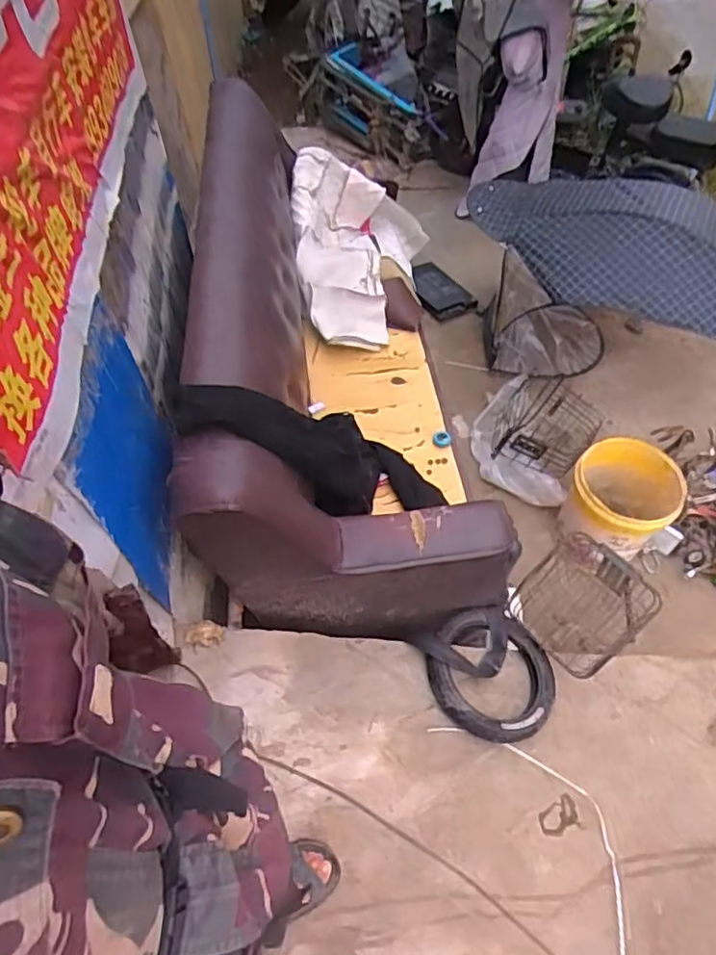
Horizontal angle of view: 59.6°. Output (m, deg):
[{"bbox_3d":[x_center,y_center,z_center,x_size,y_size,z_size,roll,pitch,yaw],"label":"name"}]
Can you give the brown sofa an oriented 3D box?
[{"bbox_3d":[-0.100,-0.348,1.896,0.793,0.616,1.483,-8,54,-4],"label":"brown sofa"}]

